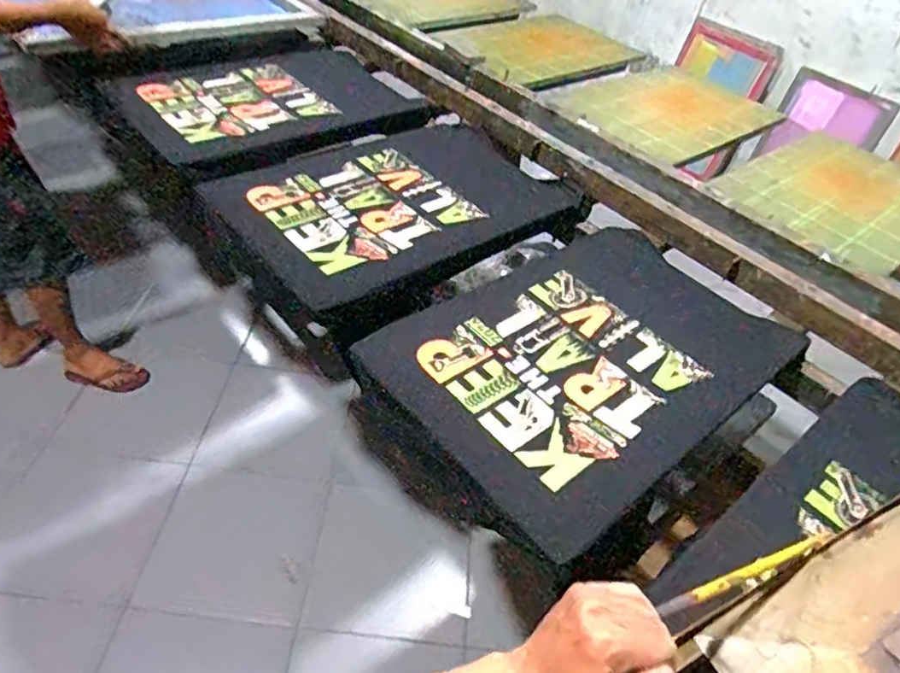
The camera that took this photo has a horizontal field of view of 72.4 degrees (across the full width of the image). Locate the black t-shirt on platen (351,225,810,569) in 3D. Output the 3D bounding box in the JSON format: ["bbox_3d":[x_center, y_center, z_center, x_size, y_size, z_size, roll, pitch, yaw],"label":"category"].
[{"bbox_3d":[0.242,0.026,0.940,0.570,0.051,0.381,-28,56,-33],"label":"black t-shirt on platen"}]

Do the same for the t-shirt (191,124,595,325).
[{"bbox_3d":[-0.070,-0.263,1.200,0.619,0.059,0.416,-30,58,-37],"label":"t-shirt"}]

